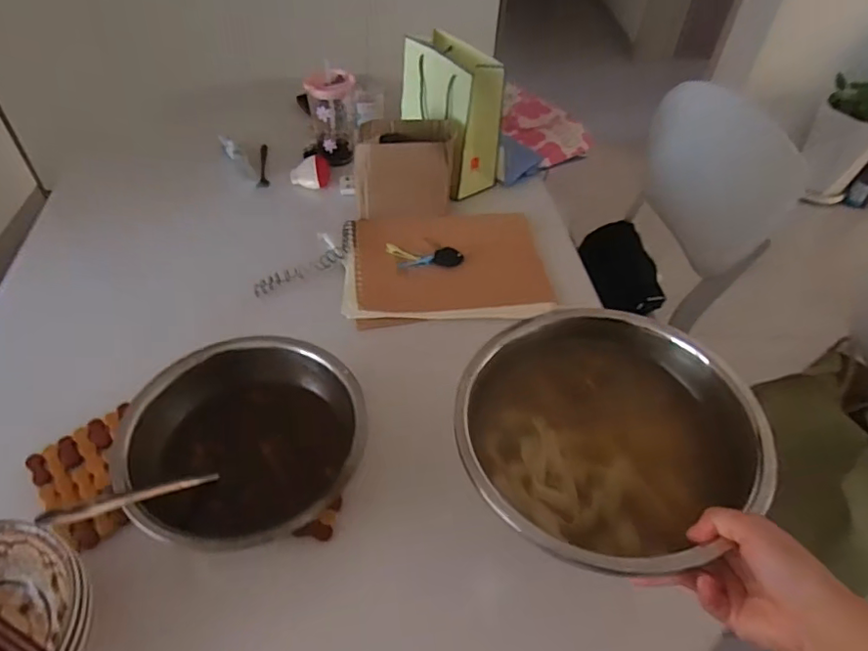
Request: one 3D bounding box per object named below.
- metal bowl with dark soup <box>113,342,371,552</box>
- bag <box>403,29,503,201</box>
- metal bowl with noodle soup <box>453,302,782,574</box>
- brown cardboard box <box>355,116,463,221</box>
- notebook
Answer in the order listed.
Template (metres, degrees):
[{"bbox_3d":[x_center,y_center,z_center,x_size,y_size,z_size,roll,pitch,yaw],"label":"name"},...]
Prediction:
[{"bbox_3d":[-0.186,0.122,0.577,0.224,0.085,0.207,2,47,-2],"label":"metal bowl with dark soup"},{"bbox_3d":[0.028,-0.365,0.975,0.102,0.206,0.184,-23,52,-23],"label":"bag"},{"bbox_3d":[0.144,0.092,0.497,0.240,0.074,0.229,2,47,-2],"label":"metal bowl with noodle soup"},{"bbox_3d":[-0.042,-0.248,0.917,0.166,0.121,0.108,1,47,-2],"label":"brown cardboard box"},{"bbox_3d":[0.015,-0.094,0.853,0.295,0.022,0.237,-2,47,-5],"label":"notebook"}]

